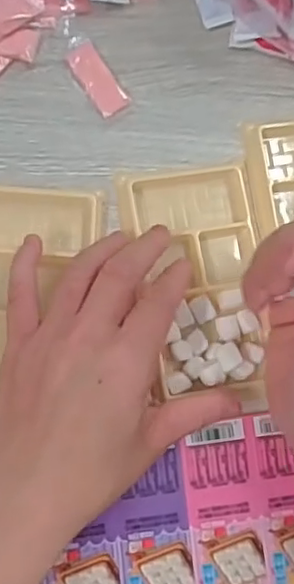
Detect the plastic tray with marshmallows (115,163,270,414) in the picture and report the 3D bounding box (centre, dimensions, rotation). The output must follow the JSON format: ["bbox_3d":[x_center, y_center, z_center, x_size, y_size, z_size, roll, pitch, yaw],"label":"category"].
[{"bbox_3d":[0.029,-0.003,0.353,0.076,0.023,0.137,-5,75,-8],"label":"plastic tray with marshmallows"}]

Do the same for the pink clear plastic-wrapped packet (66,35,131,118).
[{"bbox_3d":[-0.031,-0.129,0.367,0.020,0.004,0.051,-34,89,-10],"label":"pink clear plastic-wrapped packet"}]

